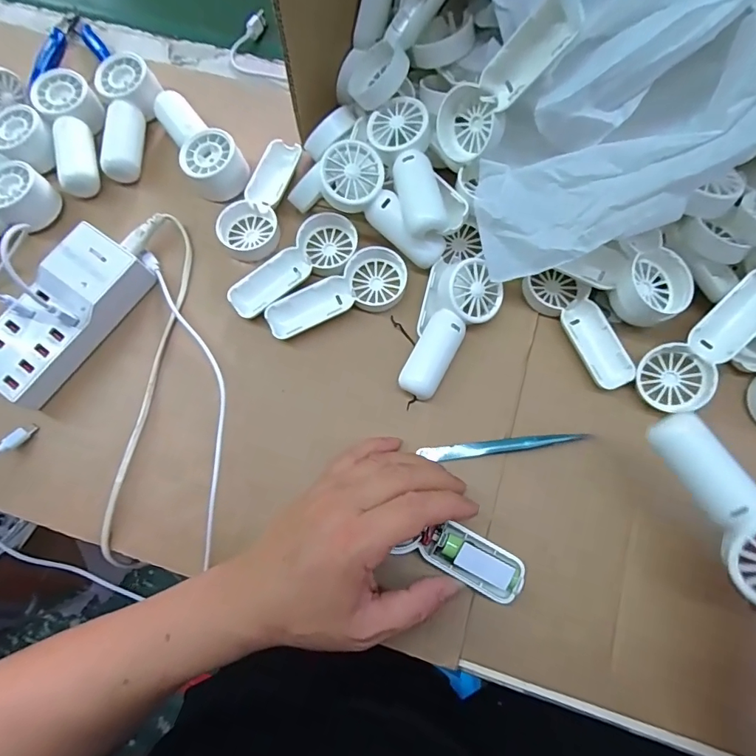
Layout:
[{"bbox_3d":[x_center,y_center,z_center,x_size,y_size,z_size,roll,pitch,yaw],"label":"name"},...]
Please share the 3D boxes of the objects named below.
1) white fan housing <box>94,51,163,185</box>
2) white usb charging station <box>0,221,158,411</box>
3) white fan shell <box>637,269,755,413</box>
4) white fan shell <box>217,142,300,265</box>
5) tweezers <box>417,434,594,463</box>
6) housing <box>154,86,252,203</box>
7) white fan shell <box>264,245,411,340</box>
[{"bbox_3d":[-0.213,-0.226,0.400,0.046,0.035,0.110,-9,74,-1],"label":"white fan housing"},{"bbox_3d":[-0.241,-0.049,0.348,0.063,0.033,0.134,36,78,11],"label":"white usb charging station"},{"bbox_3d":[0.230,-0.025,0.319,0.045,0.019,0.109,41,105,12],"label":"white fan shell"},{"bbox_3d":[-0.098,-0.149,0.383,0.046,0.017,0.112,12,74,5],"label":"white fan shell"},{"bbox_3d":[0.088,0.049,0.326,0.116,0.008,0.011,-6,74,0],"label":"tweezers"},{"bbox_3d":[-0.151,-0.199,0.390,0.045,0.033,0.112,-32,75,-7],"label":"housing"},{"bbox_3d":[-0.030,-0.061,0.354,0.110,0.015,0.046,-32,75,-8],"label":"white fan shell"}]

